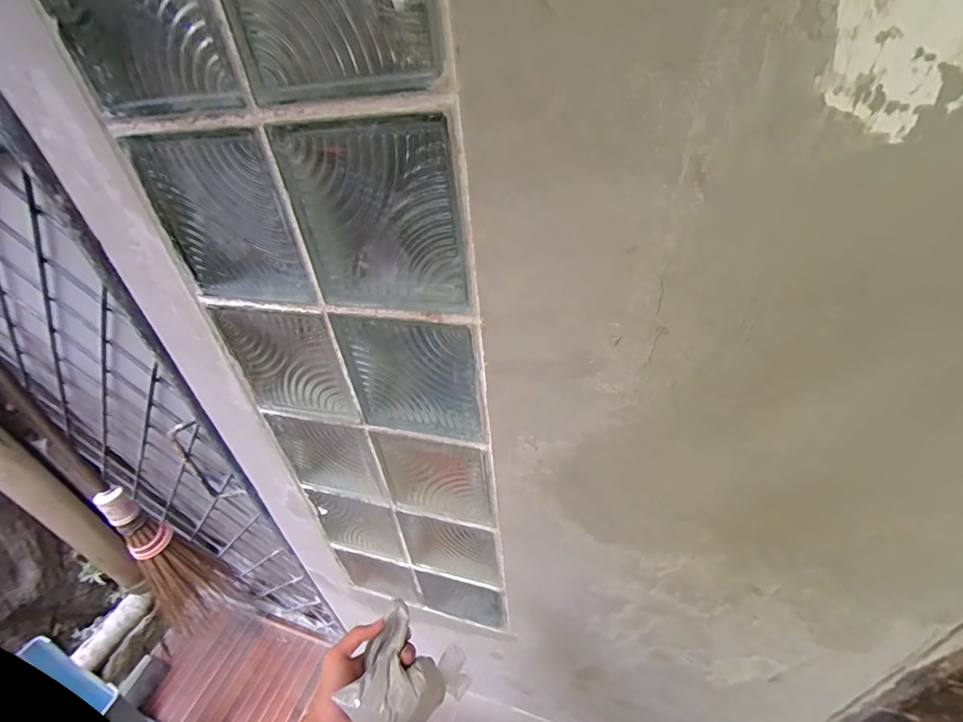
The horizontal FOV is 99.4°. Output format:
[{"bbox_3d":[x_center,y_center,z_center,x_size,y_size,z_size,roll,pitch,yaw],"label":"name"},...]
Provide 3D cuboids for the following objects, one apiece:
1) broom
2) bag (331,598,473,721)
[{"bbox_3d":[-0.894,0.592,1.190,0.142,0.720,0.182,13,39,23],"label":"broom"},{"bbox_3d":[-0.082,0.350,0.450,0.101,0.078,0.112,15,40,26],"label":"bag"}]

